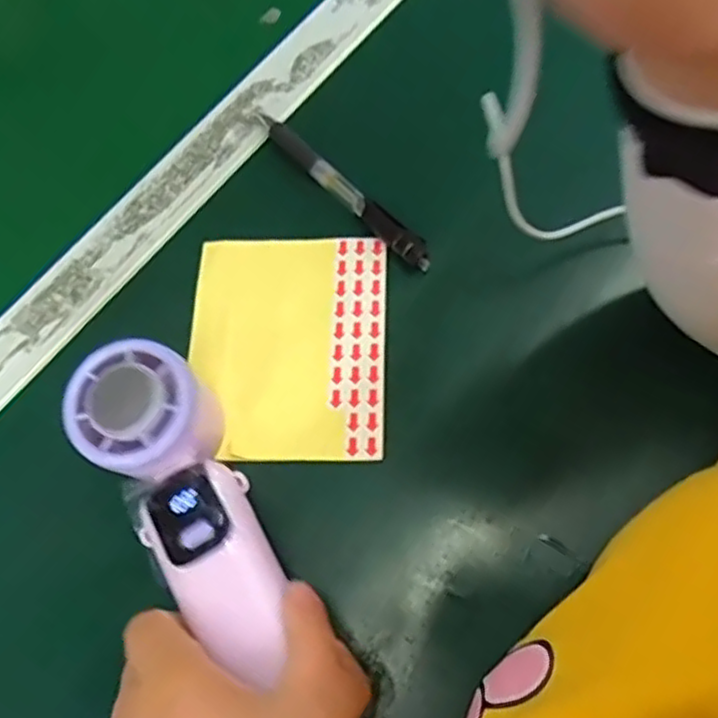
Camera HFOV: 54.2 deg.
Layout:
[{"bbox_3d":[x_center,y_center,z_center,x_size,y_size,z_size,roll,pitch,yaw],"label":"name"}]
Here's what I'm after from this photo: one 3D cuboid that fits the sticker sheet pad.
[{"bbox_3d":[-0.036,-0.008,0.357,0.097,0.008,0.118,-1,68,5],"label":"sticker sheet pad"}]

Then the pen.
[{"bbox_3d":[-0.011,-0.096,0.384,0.012,0.015,0.137,-41,70,-11],"label":"pen"}]

